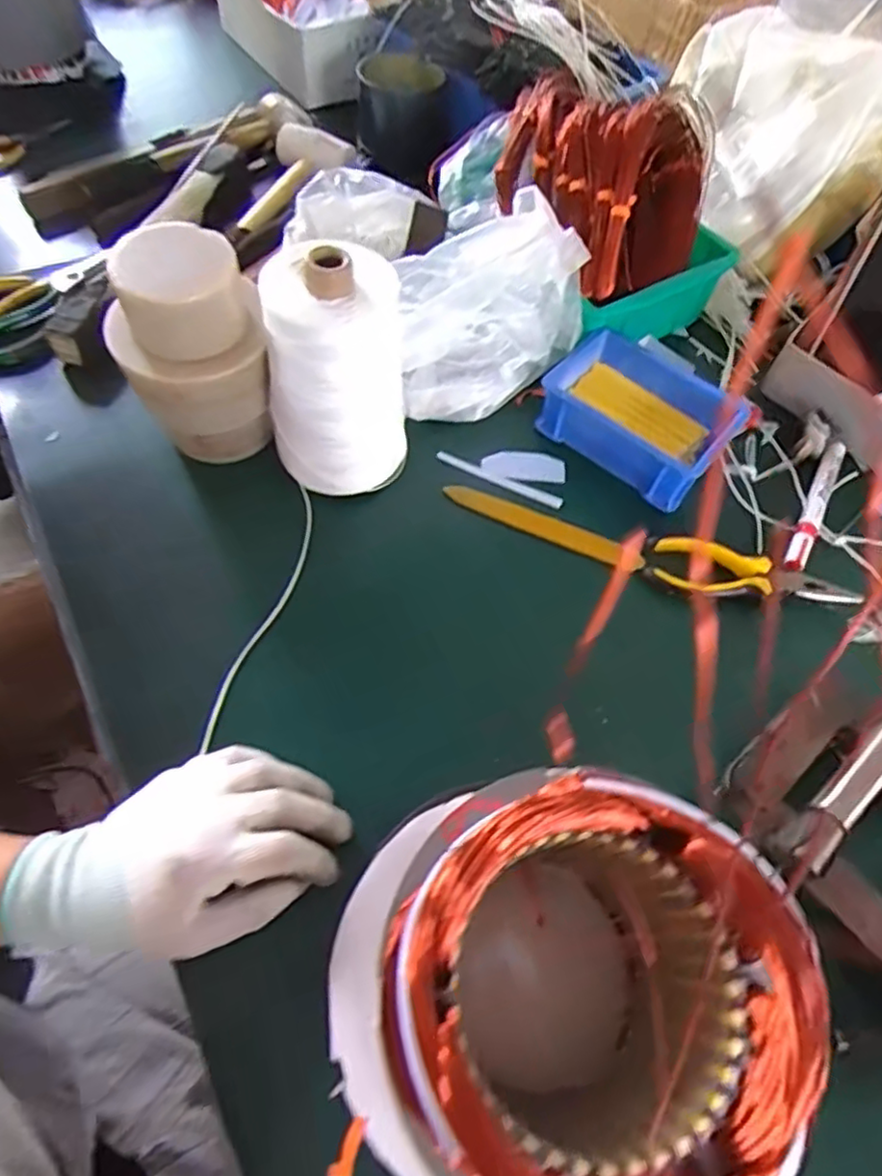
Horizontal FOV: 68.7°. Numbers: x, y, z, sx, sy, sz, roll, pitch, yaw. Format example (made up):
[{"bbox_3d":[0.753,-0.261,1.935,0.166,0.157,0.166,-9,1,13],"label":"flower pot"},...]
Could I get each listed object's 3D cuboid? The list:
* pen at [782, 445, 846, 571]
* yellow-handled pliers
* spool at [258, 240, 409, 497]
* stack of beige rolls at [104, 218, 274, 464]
[{"bbox_3d":[0.306,-0.066,0.527,0.016,0.009,0.145,30,64,12],"label":"pen"},{"bbox_3d":[0.233,-0.004,0.487,0.152,0.013,0.044,16,62,5],"label":"yellow-handled pliers"},{"bbox_3d":[-0.076,-0.151,0.463,0.098,0.160,0.083,-2,62,-4],"label":"spool"},{"bbox_3d":[-0.181,-0.174,0.477,0.104,0.150,0.103,-20,64,-13],"label":"stack of beige rolls"}]

